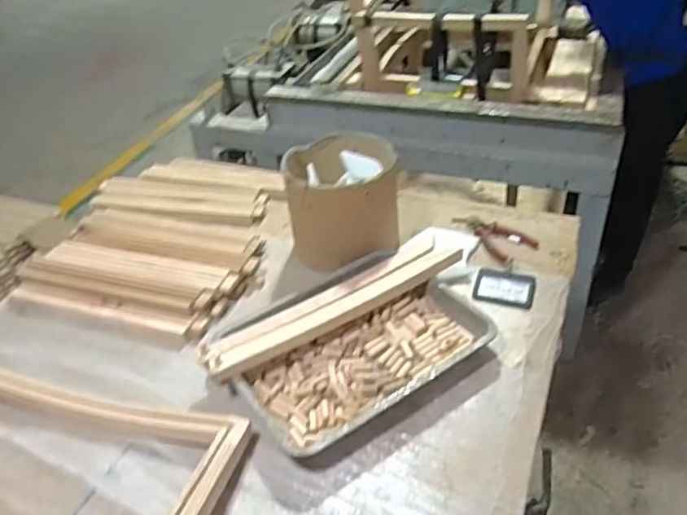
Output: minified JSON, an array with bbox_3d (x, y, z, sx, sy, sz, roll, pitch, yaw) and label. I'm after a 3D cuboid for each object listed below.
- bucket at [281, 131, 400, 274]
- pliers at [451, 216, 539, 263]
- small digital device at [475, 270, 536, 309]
[{"bbox_3d":[-0.001,-0.114,1.132,0.203,0.188,0.214,-4,38,3],"label":"bucket"},{"bbox_3d":[0.292,-0.047,1.171,0.099,0.021,0.169,-27,43,-24],"label":"pliers"},{"bbox_3d":[0.289,0.051,1.055,0.103,0.010,0.082,6,40,15],"label":"small digital device"}]

